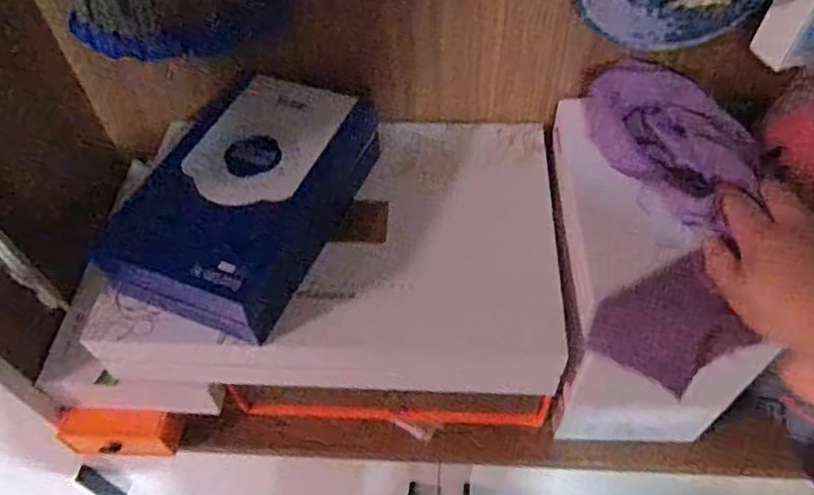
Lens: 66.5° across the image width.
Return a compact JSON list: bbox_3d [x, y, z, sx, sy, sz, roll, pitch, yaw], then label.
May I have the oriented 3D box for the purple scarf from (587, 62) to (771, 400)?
[{"bbox_3d":[0.195,-0.025,0.465,0.121,0.039,0.260,10,60,9],"label":"purple scarf"}]

